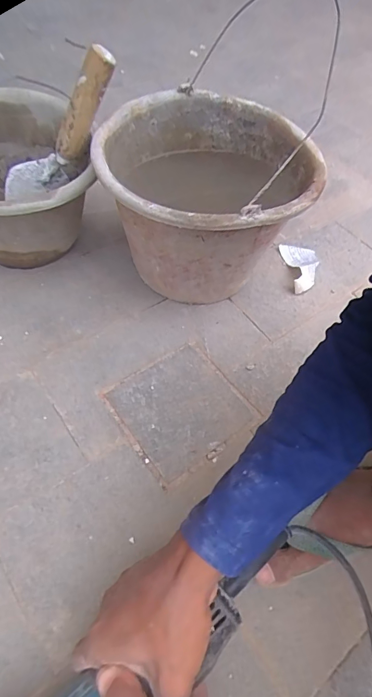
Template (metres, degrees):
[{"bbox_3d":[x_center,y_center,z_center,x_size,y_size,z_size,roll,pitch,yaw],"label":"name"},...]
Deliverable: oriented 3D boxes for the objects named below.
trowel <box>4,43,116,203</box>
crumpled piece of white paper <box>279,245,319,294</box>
[{"bbox_3d":[-0.155,-0.272,0.497,0.061,0.220,0.050,29,39,-33],"label":"trowel"},{"bbox_3d":[0.203,-0.141,0.666,0.064,0.024,0.109,-5,50,-6],"label":"crumpled piece of white paper"}]

